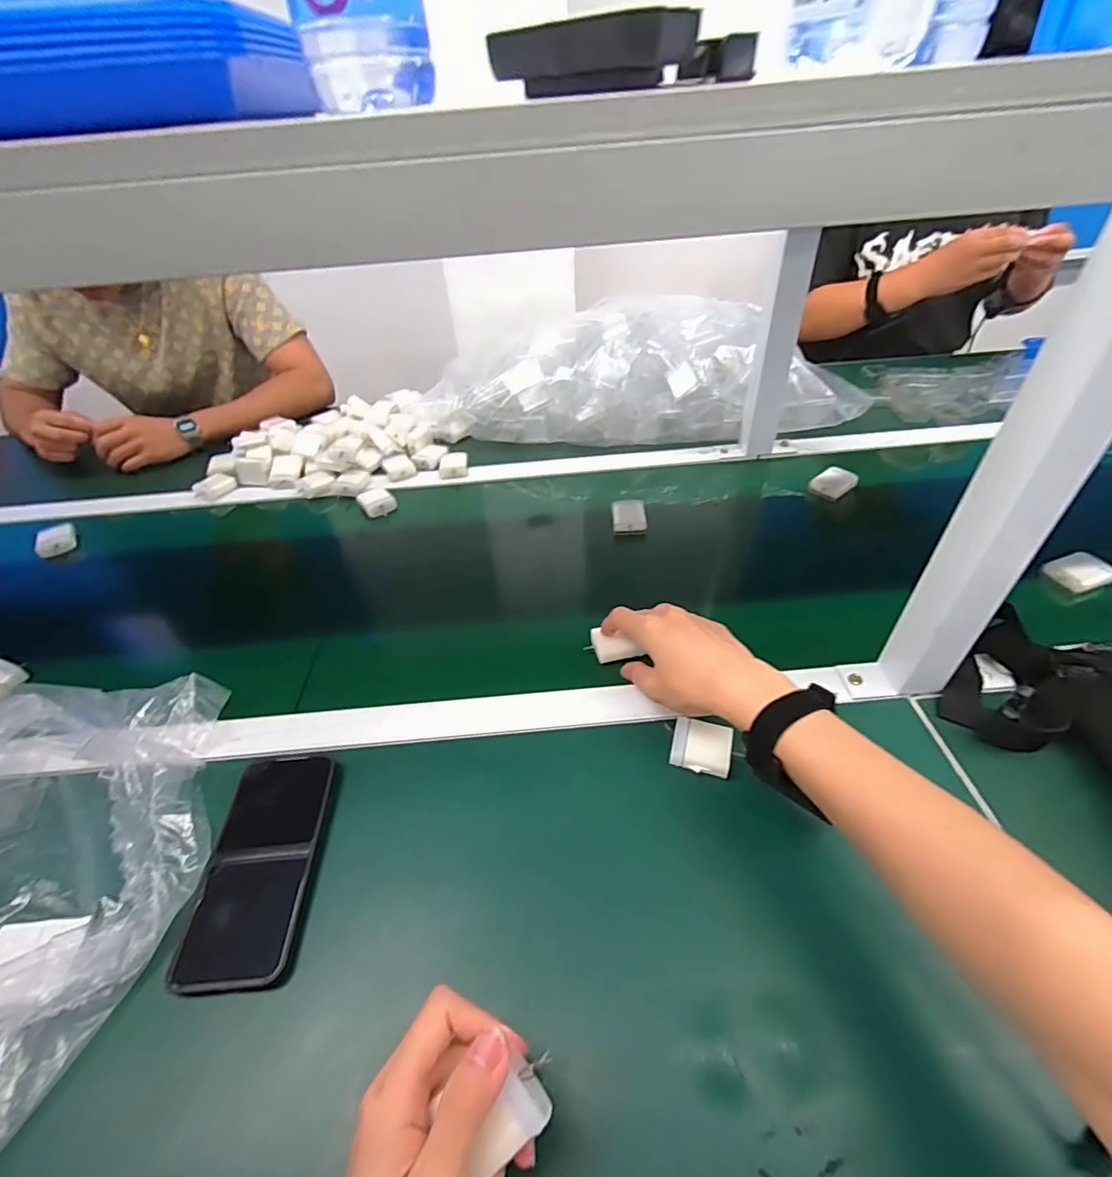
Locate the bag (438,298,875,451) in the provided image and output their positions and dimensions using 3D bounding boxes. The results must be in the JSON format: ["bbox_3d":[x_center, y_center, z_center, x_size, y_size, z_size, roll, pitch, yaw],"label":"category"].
[{"bbox_3d":[0.130,-0.363,0.905,0.669,0.152,0.264,3,43,8],"label":"bag"}]

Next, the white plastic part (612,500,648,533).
[{"bbox_3d":[0.098,-0.098,0.723,0.044,0.013,0.061,-1,43,4],"label":"white plastic part"}]

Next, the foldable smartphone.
[{"bbox_3d":[-0.224,0.207,0.412,0.080,0.014,0.162,-5,43,0],"label":"foldable smartphone"}]

